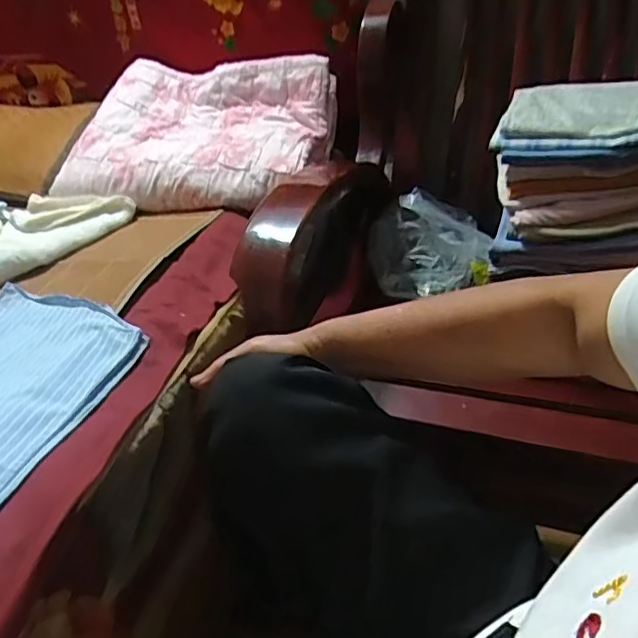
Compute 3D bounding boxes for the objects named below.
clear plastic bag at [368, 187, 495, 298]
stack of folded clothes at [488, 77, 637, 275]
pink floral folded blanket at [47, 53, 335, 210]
[{"bbox_3d":[0.187,-0.128,1.024,0.199,0.132,0.141,1,35,7],"label":"clear plastic bag"},{"bbox_3d":[0.419,-0.219,0.898,0.282,0.232,0.195,10,37,20],"label":"stack of folded clothes"},{"bbox_3d":[-0.212,-0.349,1.068,0.447,0.108,0.357,8,51,14],"label":"pink floral folded blanket"}]

